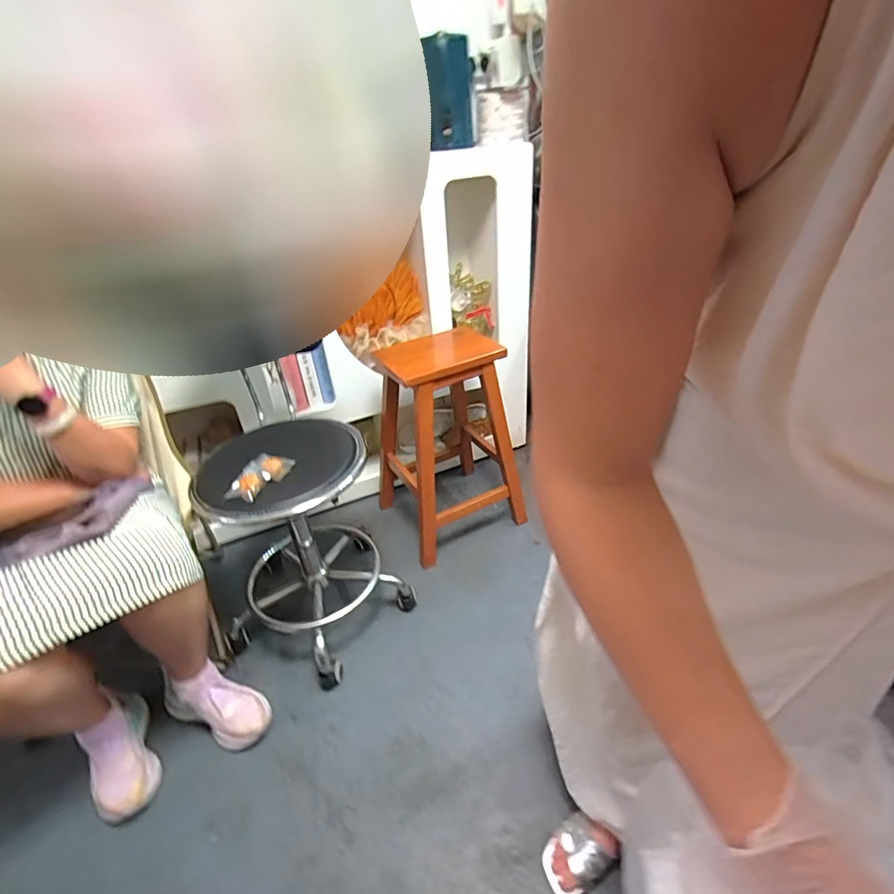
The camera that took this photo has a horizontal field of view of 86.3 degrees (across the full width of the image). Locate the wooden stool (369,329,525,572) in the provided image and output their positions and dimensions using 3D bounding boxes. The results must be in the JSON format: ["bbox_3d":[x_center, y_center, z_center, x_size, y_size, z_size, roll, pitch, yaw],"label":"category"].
[{"bbox_3d":[-0.002,-0.041,1.471,0.390,0.588,0.376,-19,37,-20],"label":"wooden stool"}]

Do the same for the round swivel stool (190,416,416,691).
[{"bbox_3d":[-0.346,0.229,1.195,0.381,0.546,0.393,-5,32,3],"label":"round swivel stool"}]

